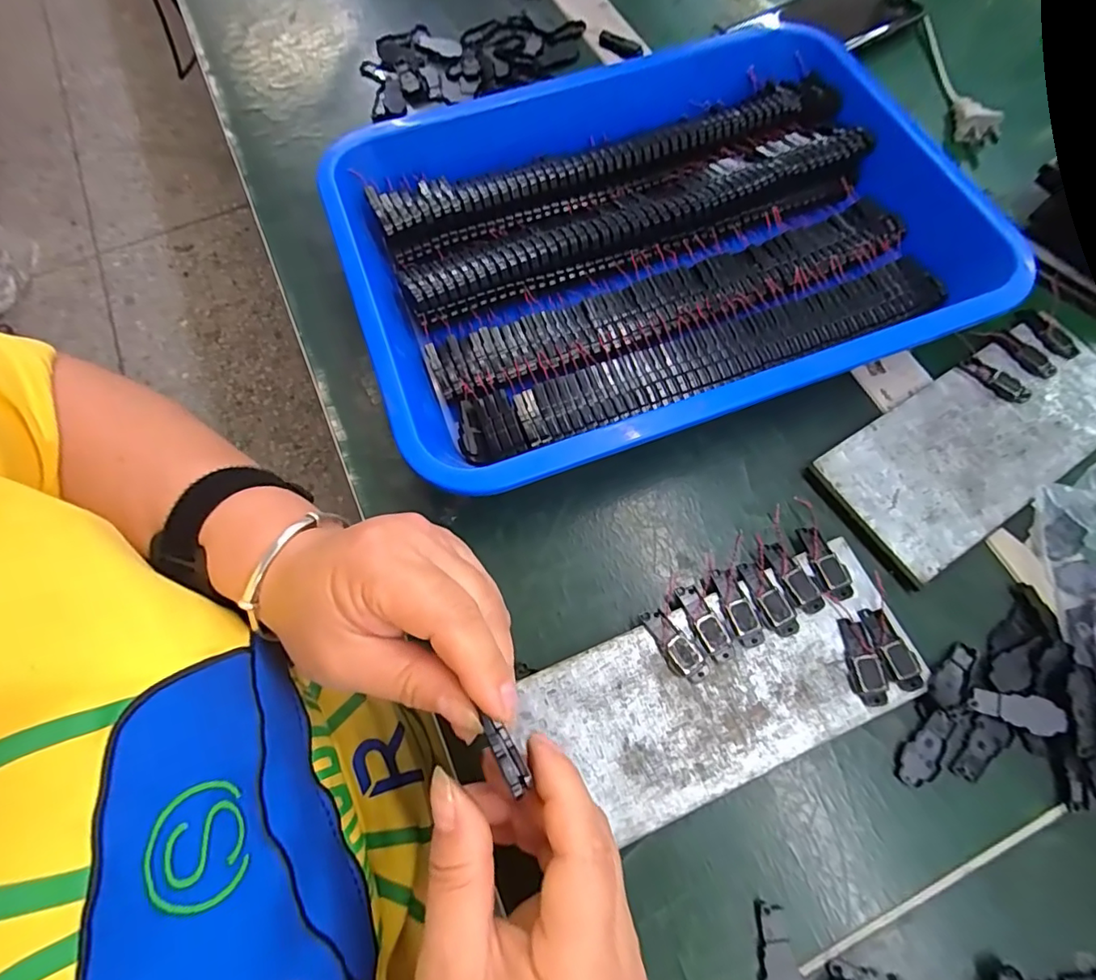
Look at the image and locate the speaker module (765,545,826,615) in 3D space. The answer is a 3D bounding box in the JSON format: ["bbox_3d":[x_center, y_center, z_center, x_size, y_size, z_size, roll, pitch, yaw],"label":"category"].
[{"bbox_3d":[0.123,0.044,0.269,0.015,0.004,0.037,-24,70,-8],"label":"speaker module"}]

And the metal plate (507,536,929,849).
[{"bbox_3d":[0.081,0.093,0.253,0.181,0.009,0.077,-21,69,-9],"label":"metal plate"}]

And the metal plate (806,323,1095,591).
[{"bbox_3d":[0.246,-0.030,0.304,0.197,0.008,0.079,-30,71,-13],"label":"metal plate"}]

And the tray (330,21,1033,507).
[{"bbox_3d":[0.067,-0.156,0.334,0.370,0.045,0.266,-21,69,-6],"label":"tray"}]

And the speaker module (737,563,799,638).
[{"bbox_3d":[0.108,0.053,0.265,0.015,0.004,0.039,-26,70,-8],"label":"speaker module"}]

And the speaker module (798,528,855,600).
[{"bbox_3d":[0.142,0.037,0.274,0.015,0.004,0.037,-17,69,-5],"label":"speaker module"}]

